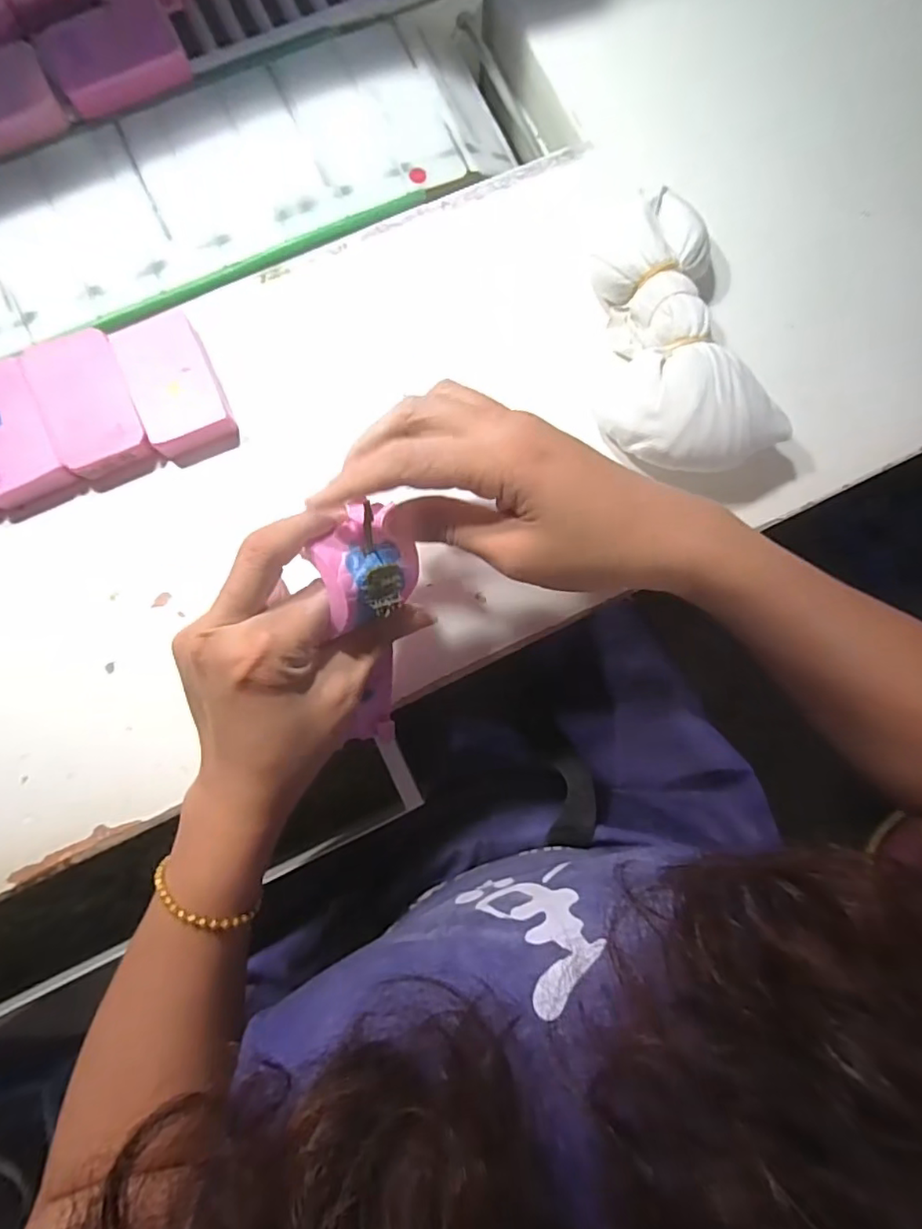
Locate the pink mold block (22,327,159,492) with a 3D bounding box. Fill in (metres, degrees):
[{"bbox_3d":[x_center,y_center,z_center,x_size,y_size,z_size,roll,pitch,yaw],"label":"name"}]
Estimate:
[{"bbox_3d":[-0.198,-0.111,0.317,0.044,0.017,0.074,-22,86,-4],"label":"pink mold block"}]

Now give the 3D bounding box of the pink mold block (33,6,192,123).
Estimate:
[{"bbox_3d":[-0.198,-0.321,0.340,0.073,0.019,0.035,-25,86,-5],"label":"pink mold block"}]

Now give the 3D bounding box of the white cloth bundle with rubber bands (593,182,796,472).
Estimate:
[{"bbox_3d":[0.112,-0.154,0.325,0.092,0.048,0.162,-19,86,-4],"label":"white cloth bundle with rubber bands"}]

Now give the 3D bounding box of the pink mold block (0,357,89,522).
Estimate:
[{"bbox_3d":[-0.245,-0.098,0.322,0.046,0.017,0.082,-23,86,-4],"label":"pink mold block"}]

